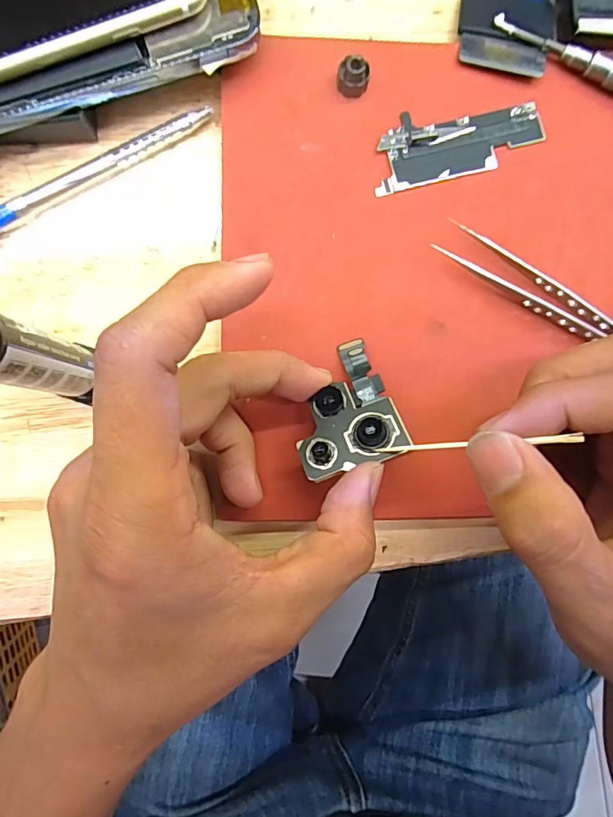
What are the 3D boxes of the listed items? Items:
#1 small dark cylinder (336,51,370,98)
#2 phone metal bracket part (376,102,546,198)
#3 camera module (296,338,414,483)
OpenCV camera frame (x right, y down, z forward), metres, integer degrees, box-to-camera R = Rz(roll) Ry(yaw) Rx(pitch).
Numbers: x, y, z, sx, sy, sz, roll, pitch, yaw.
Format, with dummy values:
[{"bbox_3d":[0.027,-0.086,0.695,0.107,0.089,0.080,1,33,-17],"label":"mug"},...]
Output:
[{"bbox_3d":[0.019,-0.131,0.188,0.012,0.012,0.009,18,88,-4],"label":"small dark cylinder"},{"bbox_3d":[0.063,-0.109,0.195,0.071,0.004,0.028,-13,90,-4],"label":"phone metal bracket part"},{"bbox_3d":[0.012,-0.001,0.178,0.038,0.008,0.050,-20,61,1],"label":"camera module"}]

